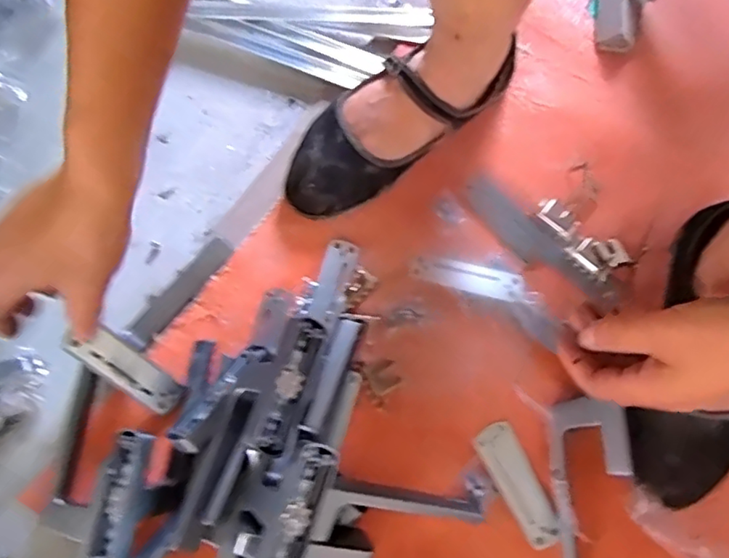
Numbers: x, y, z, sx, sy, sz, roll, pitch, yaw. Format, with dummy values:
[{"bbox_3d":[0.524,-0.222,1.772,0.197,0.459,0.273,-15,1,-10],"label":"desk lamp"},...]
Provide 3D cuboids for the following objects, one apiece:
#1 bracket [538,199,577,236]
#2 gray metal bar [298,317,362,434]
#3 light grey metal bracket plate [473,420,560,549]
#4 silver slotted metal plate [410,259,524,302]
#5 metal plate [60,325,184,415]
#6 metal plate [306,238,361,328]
[{"bbox_3d":[0.178,-0.057,0.519,0.034,0.006,0.023,42,76,12],"label":"bracket"},{"bbox_3d":[-0.028,0.075,0.450,0.022,0.012,0.098,19,60,6],"label":"gray metal bar"},{"bbox_3d":[0.124,0.162,0.451,0.033,0.006,0.095,-27,74,-9],"label":"light grey metal bracket plate"},{"bbox_3d":[0.090,-0.001,0.497,0.095,0.007,0.026,12,72,4],"label":"silver slotted metal plate"},{"bbox_3d":[-0.189,0.070,0.450,0.096,0.011,0.032,42,40,-23],"label":"metal plate"},{"bbox_3d":[-0.028,0.001,0.499,0.026,0.007,0.081,17,72,5],"label":"metal plate"}]

